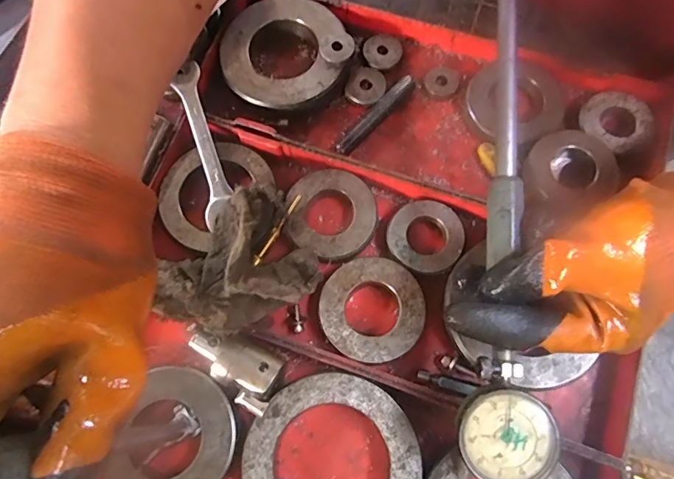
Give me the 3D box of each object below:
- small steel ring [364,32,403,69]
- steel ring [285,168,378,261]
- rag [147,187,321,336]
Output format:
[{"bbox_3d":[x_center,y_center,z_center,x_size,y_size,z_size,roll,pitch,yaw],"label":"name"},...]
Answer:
[{"bbox_3d":[0.042,-0.174,0.430,0.034,0.004,0.033,-41,77,-10],"label":"small steel ring"},{"bbox_3d":[-0.005,-0.021,0.382,0.072,0.011,0.070,0,74,1],"label":"steel ring"},{"bbox_3d":[-0.078,0.016,0.347,0.109,0.031,0.092,-31,76,-7],"label":"rag"}]

